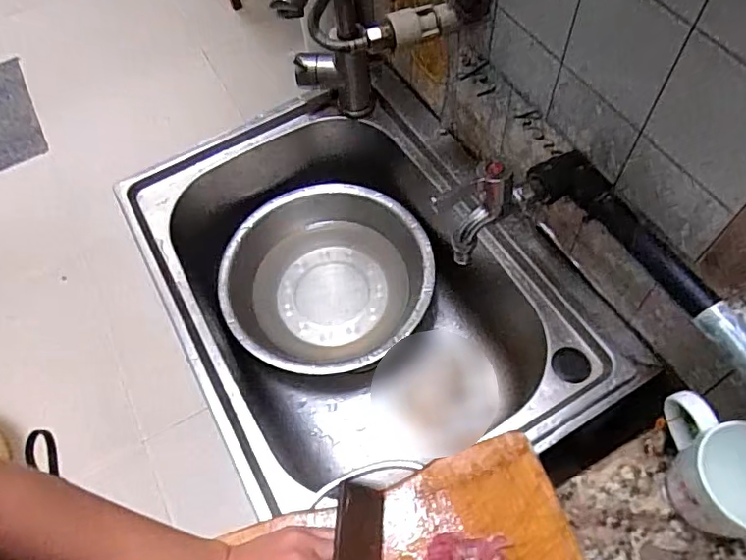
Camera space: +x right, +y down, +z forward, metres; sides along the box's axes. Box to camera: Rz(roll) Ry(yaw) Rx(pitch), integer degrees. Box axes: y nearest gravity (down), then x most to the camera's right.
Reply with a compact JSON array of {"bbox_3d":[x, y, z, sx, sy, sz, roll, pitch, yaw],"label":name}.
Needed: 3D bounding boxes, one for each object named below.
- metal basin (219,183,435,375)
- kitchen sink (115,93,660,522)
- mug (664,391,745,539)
[{"bbox_3d":[-0.060,0.004,0.776,0.270,0.083,0.272,-2,62,3],"label":"metal basin"},{"bbox_3d":[-0.017,0.031,0.699,0.372,0.197,0.516,-30,64,-12],"label":"kitchen sink"},{"bbox_3d":[0.280,0.147,0.443,0.072,0.079,0.102,0,62,4],"label":"mug"}]

